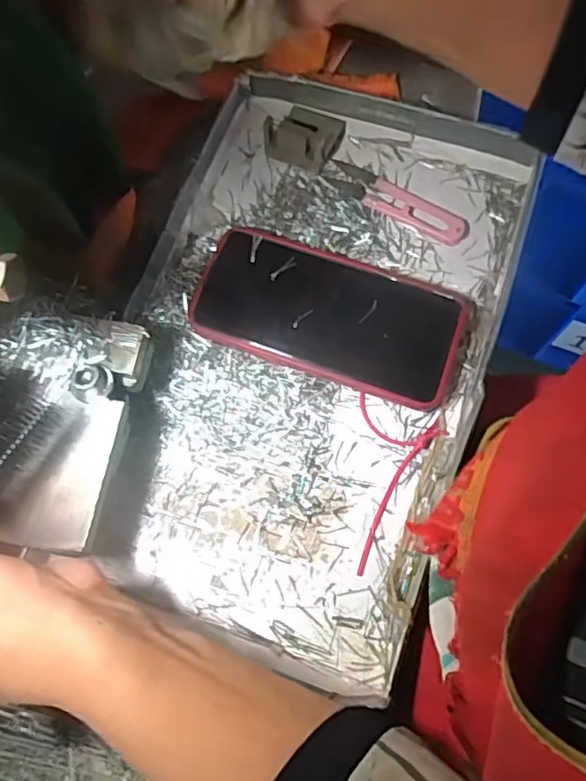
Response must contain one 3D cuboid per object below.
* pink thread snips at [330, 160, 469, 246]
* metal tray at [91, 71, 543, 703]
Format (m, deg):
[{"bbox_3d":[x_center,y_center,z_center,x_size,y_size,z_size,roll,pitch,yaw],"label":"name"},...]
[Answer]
[{"bbox_3d":[0.070,-0.127,0.411,0.099,0.007,0.026,30,75,8],"label":"pink thread snips"},{"bbox_3d":[0.008,-0.029,0.378,0.210,0.030,0.344,19,74,5],"label":"metal tray"}]

